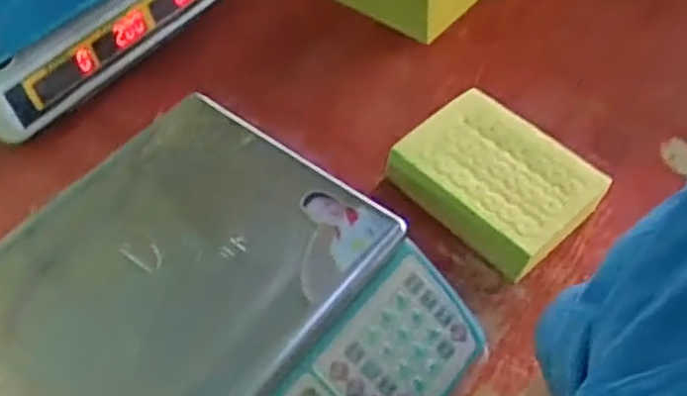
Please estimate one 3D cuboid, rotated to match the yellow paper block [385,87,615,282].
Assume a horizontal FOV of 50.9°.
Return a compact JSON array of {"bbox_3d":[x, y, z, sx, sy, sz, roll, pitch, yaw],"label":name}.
[{"bbox_3d":[0.140,-0.017,0.669,0.132,0.047,0.167,-36,62,-25],"label":"yellow paper block"}]

